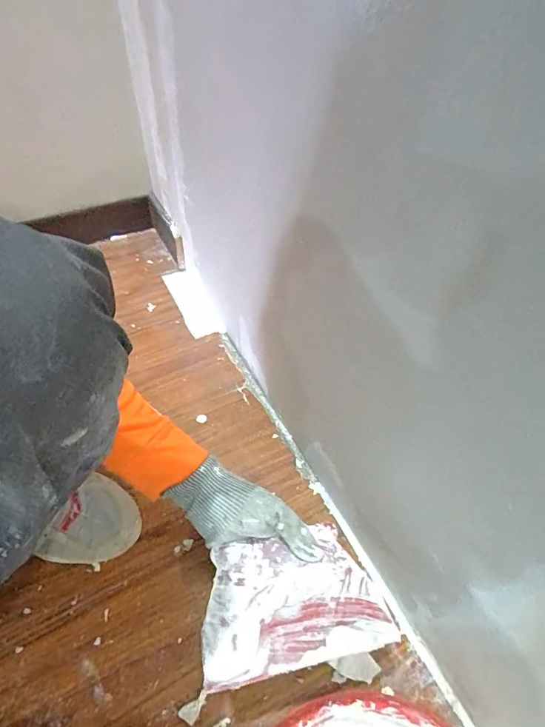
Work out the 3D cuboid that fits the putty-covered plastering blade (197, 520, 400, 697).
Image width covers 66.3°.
[{"bbox_3d":[0.016,0.224,0.404,0.168,0.004,0.121,-7,37,-11],"label":"putty-covered plastering blade"}]

